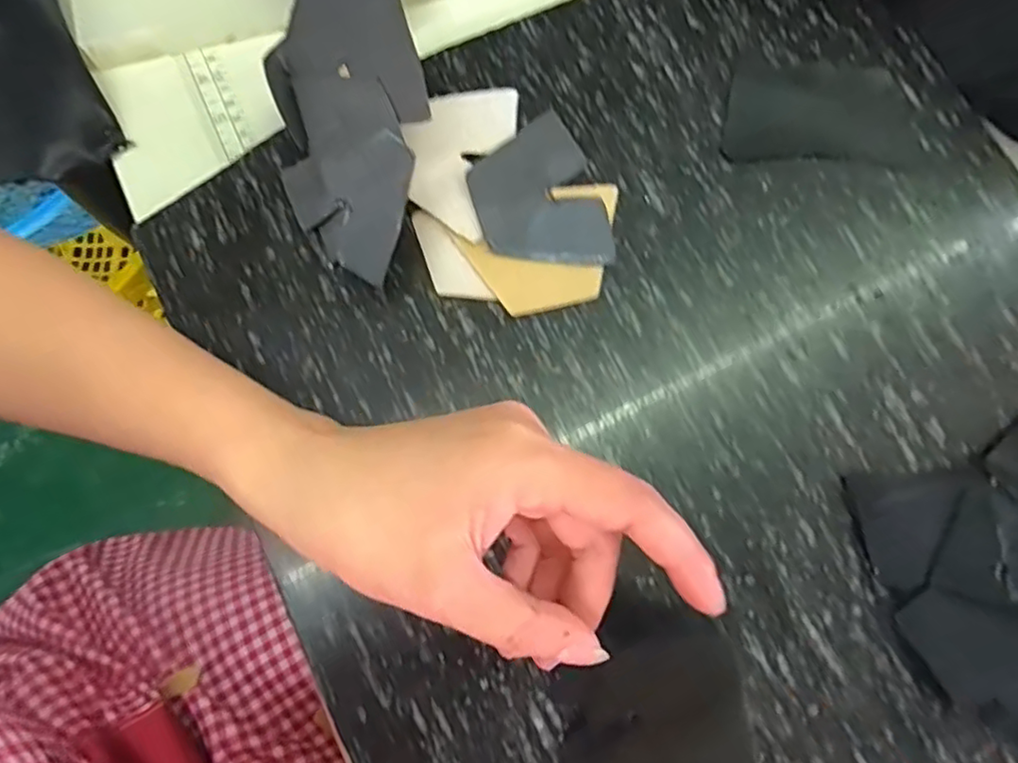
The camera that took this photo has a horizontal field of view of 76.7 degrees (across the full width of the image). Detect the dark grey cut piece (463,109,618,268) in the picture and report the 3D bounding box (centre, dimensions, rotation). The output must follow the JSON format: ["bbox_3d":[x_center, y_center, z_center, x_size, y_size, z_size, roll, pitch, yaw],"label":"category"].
[{"bbox_3d":[0.013,-0.087,0.307,0.058,0.004,0.078,-16,78,-10],"label":"dark grey cut piece"}]

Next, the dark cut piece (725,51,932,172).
[{"bbox_3d":[0.158,-0.135,0.323,0.097,0.004,0.059,6,76,1],"label":"dark cut piece"}]

